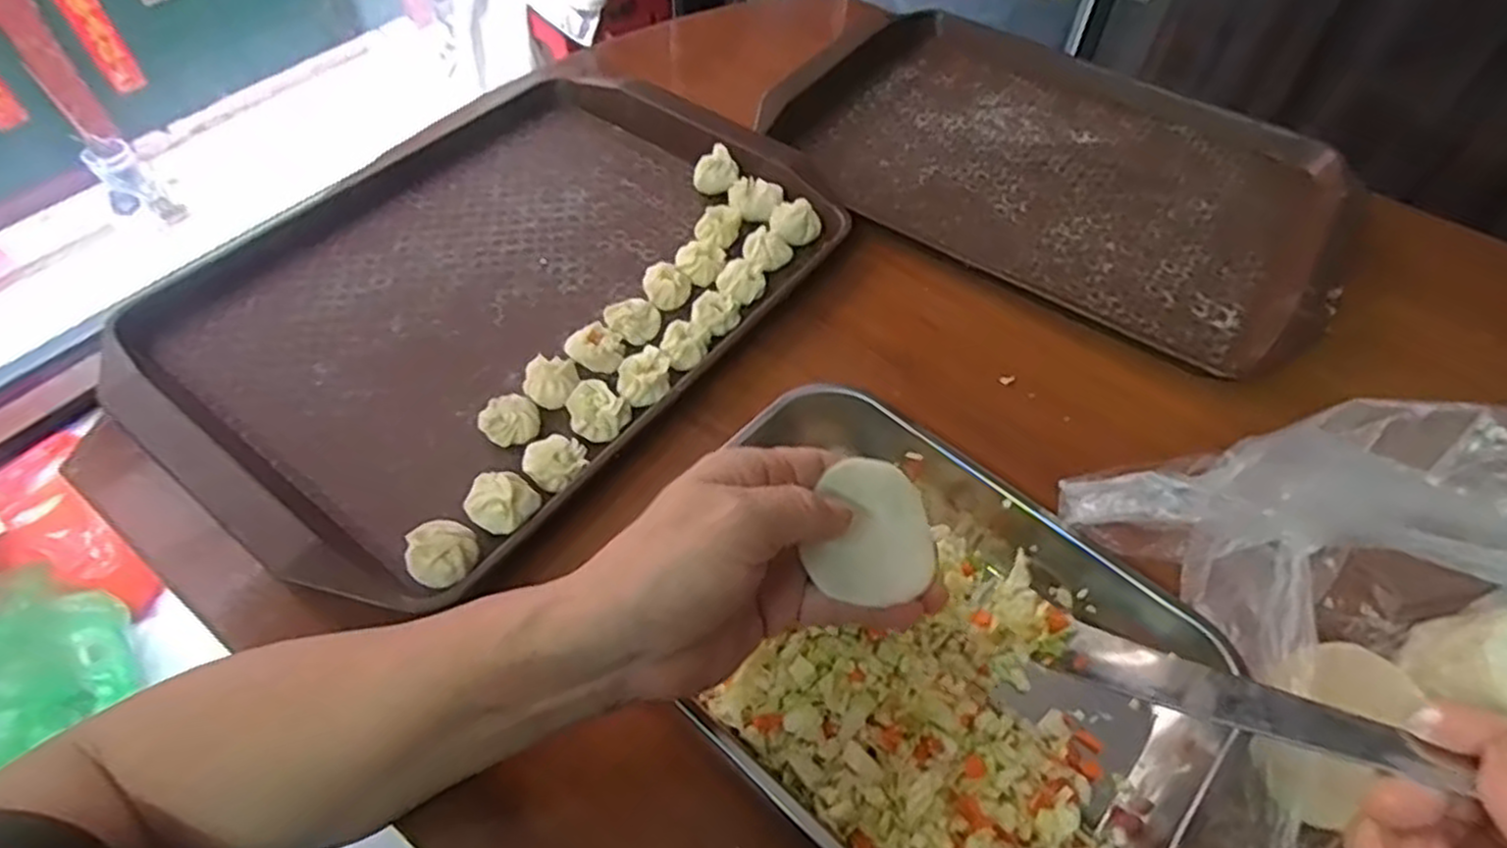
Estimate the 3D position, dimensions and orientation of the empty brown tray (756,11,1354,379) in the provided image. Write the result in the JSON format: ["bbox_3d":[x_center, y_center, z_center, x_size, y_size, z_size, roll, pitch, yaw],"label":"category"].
[{"bbox_3d":[0.232,-0.211,0.602,0.393,0.026,0.294,29,57,19],"label":"empty brown tray"}]

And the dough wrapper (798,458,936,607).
[{"bbox_3d":[0.052,0.046,0.330,0.056,0.004,0.056,17,83,-15],"label":"dough wrapper"}]

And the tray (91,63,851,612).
[{"bbox_3d":[-0.160,-0.102,0.503,0.309,0.034,0.420,31,58,20],"label":"tray"}]

